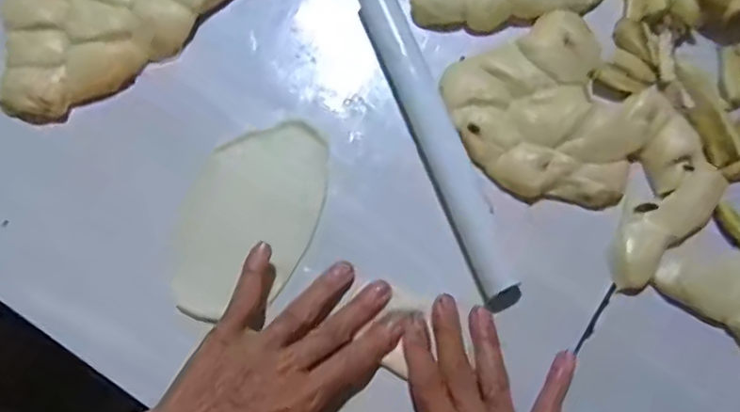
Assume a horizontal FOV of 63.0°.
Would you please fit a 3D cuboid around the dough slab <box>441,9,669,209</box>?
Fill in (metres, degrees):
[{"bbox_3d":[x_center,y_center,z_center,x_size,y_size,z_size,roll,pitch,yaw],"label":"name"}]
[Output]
[{"bbox_3d":[0.128,-0.063,0.407,0.128,0.021,0.129,-24,81,-5],"label":"dough slab"}]

